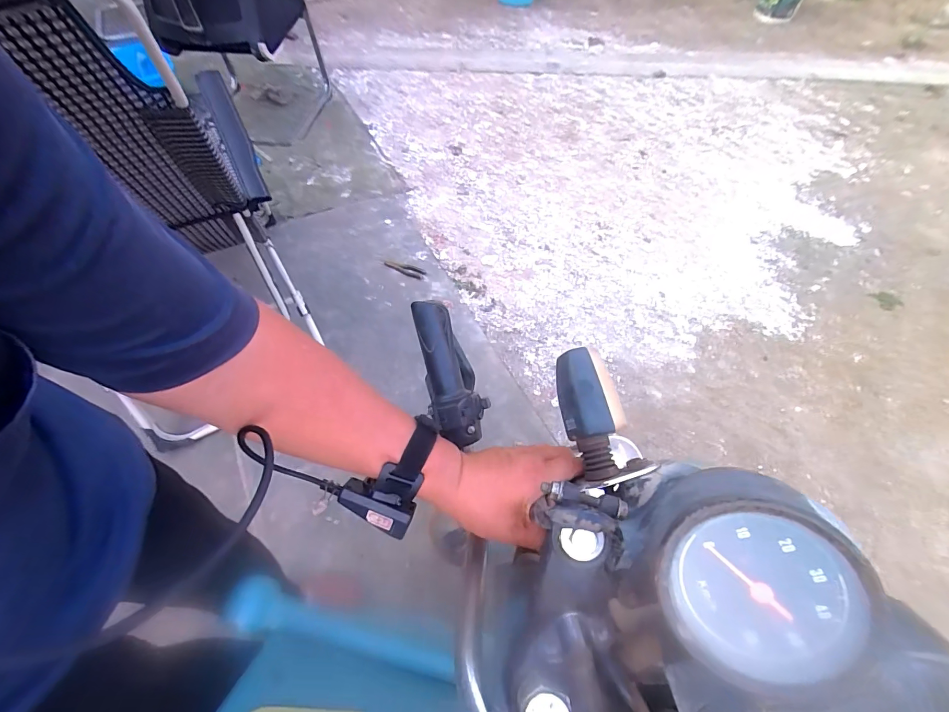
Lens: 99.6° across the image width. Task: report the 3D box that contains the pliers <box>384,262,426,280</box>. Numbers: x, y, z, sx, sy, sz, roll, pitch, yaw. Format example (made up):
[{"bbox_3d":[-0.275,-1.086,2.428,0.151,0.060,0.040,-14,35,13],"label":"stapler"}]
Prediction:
[{"bbox_3d":[-0.260,-0.325,1.500,0.155,0.018,0.052,18,61,12],"label":"pliers"}]

